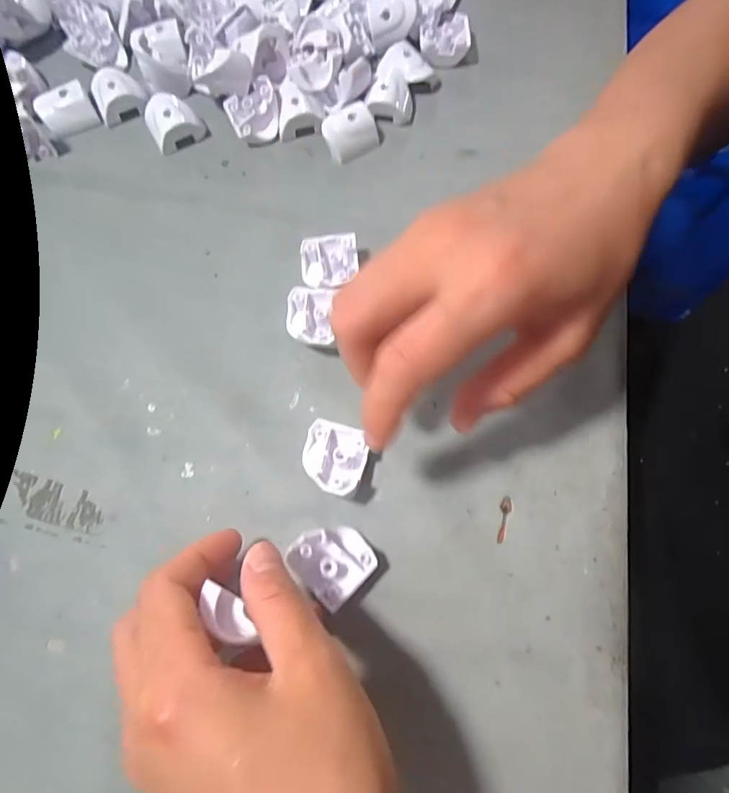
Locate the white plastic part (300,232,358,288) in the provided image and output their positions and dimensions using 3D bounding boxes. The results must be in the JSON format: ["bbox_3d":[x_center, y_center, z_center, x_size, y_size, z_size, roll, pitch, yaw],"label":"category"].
[{"bbox_3d":[-0.019,-0.071,0.262,0.030,0.019,0.030,-6,73,-4],"label":"white plastic part"}]

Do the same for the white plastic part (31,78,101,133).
[{"bbox_3d":[-0.184,-0.176,0.293,0.031,0.015,0.023,-26,75,-10],"label":"white plastic part"}]

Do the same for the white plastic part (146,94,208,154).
[{"bbox_3d":[-0.117,-0.170,0.292,0.031,0.015,0.030,-25,75,-10],"label":"white plastic part"}]

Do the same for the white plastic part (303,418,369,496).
[{"bbox_3d":[-0.015,0.029,0.228,0.030,0.017,0.032,15,72,3],"label":"white plastic part"}]

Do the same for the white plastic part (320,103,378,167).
[{"bbox_3d":[-0.010,-0.162,0.291,0.032,0.018,0.031,-29,76,-11],"label":"white plastic part"}]

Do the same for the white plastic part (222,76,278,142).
[{"bbox_3d":[-0.067,-0.174,0.291,0.029,0.020,0.030,1,72,-2],"label":"white plastic part"}]

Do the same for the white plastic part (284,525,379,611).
[{"bbox_3d":[-0.014,0.072,0.213,0.031,0.016,0.032,-41,78,-13],"label":"white plastic part"}]

